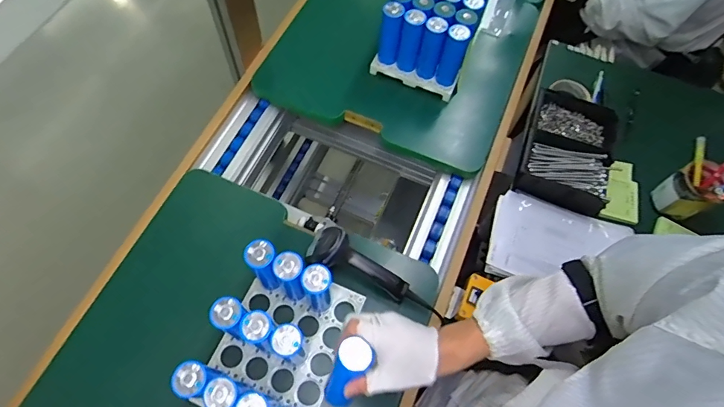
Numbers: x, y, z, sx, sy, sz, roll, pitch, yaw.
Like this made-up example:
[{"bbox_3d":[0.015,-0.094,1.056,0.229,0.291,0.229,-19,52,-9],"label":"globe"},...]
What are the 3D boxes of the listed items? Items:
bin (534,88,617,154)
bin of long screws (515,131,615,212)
[{"bbox_3d":[0.424,-0.153,0.875,0.174,0.050,0.135,26,66,9],"label":"bin"},{"bbox_3d":[0.384,-0.061,0.833,0.165,0.052,0.111,22,65,7],"label":"bin of long screws"}]

